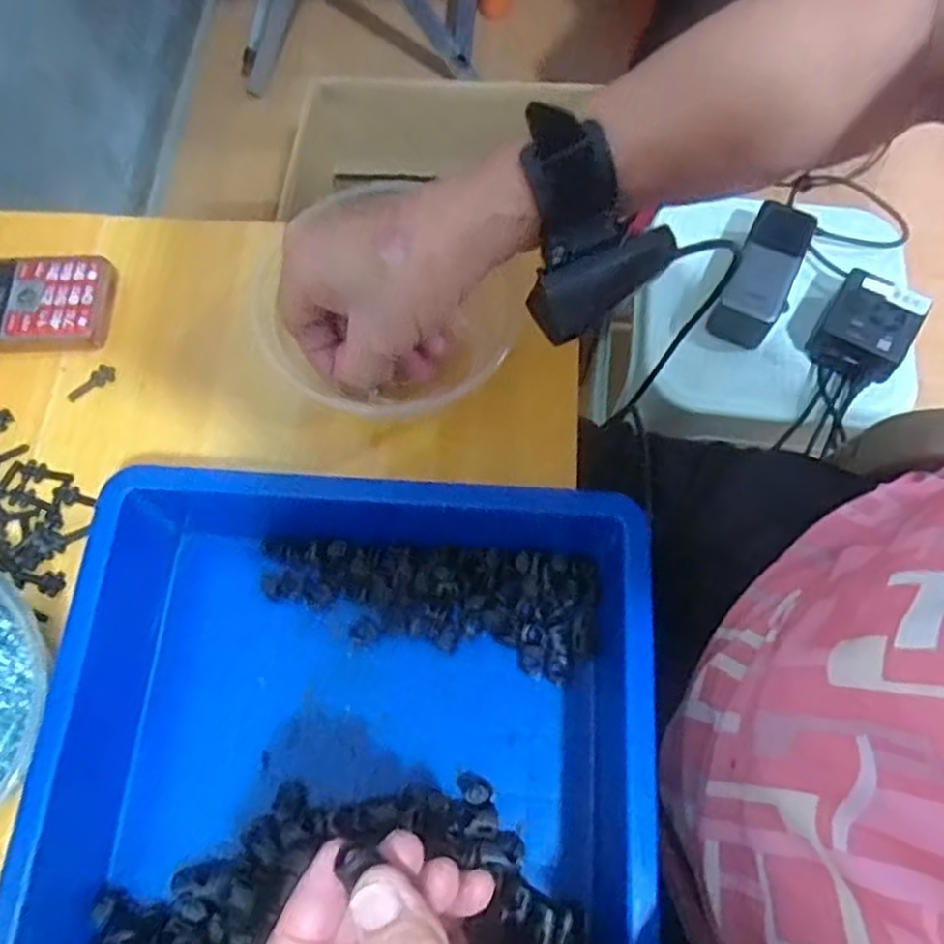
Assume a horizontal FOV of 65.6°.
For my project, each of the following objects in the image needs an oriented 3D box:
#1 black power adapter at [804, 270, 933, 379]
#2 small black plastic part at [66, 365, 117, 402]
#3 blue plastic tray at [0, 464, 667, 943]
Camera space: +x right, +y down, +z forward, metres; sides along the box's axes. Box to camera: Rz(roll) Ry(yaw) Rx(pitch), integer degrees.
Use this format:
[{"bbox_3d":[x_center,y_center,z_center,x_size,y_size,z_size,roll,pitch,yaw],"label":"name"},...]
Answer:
[{"bbox_3d":[0.353,-0.130,0.657,0.072,0.044,0.080,32,73,12],"label":"black power adapter"},{"bbox_3d":[-0.220,-0.051,0.424,0.030,0.004,0.010,-41,74,-13],"label":"small black plastic part"},{"bbox_3d":[-0.059,0.184,0.296,0.274,0.067,0.368,2,69,2],"label":"blue plastic tray"}]

